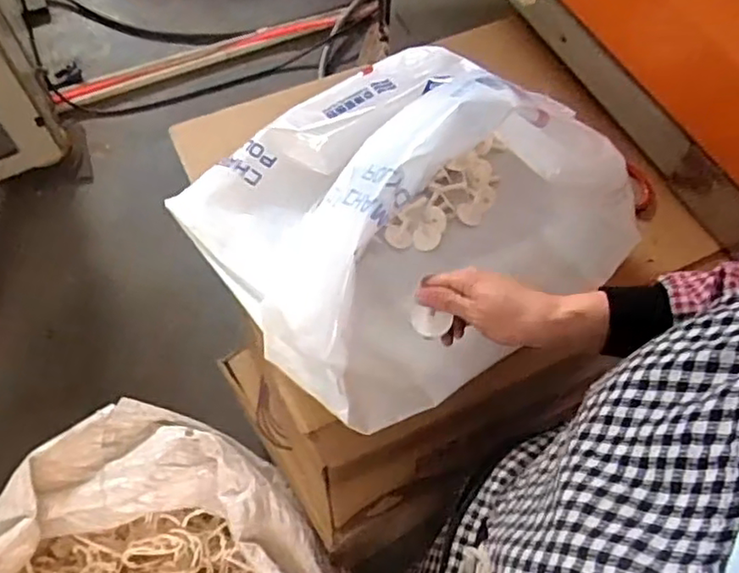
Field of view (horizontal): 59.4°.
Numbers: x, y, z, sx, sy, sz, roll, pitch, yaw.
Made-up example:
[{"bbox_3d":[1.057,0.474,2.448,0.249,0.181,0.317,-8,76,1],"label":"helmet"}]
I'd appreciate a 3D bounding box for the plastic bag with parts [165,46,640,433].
[{"bbox_3d":[0.031,-0.123,0.705,0.409,0.252,0.409,-31,67,-17],"label":"plastic bag with parts"}]

